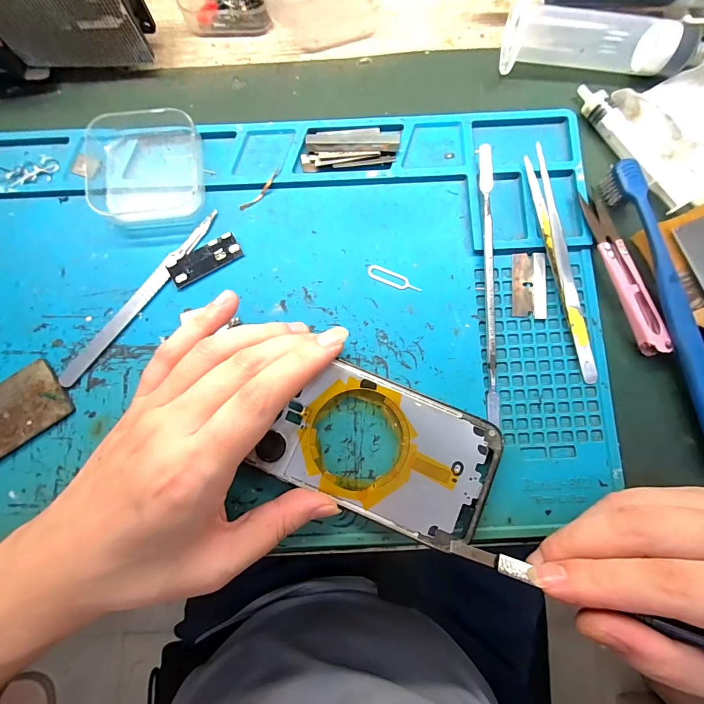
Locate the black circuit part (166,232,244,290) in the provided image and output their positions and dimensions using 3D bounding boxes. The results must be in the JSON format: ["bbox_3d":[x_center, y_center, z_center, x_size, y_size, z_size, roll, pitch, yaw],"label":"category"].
[{"bbox_3d":[-0.087,-0.054,0.204,0.043,0.004,0.016,-30,83,-3],"label":"black circuit part"}]

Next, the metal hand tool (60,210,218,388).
[{"bbox_3d":[-0.124,-0.032,0.202,0.010,0.004,0.129,40,85,5],"label":"metal hand tool"}]

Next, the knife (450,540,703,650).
[{"bbox_3d":[0.111,0.107,0.146,0.135,0.006,0.008,8,82,26],"label":"knife"}]

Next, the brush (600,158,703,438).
[{"bbox_3d":[0.180,-0.020,0.191,0.013,0.013,0.183,-14,83,-1],"label":"brush"}]

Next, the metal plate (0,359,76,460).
[{"bbox_3d":[-0.192,0.035,0.194,0.061,0.005,0.036,-33,83,-3],"label":"metal plate"}]

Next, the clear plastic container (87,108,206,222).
[{"bbox_3d":[-0.120,-0.108,0.206,0.061,0.020,0.061,0,86,-2],"label":"clear plastic container"}]

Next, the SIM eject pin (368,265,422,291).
[{"bbox_3d":[0.025,-0.043,0.204,0.033,0.004,0.008,24,83,4],"label":"SIM eject pin"}]

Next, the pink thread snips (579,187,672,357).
[{"bbox_3d":[0.156,-0.047,0.198,0.021,0.009,0.099,-15,83,-1],"label":"pink thread snips"}]

